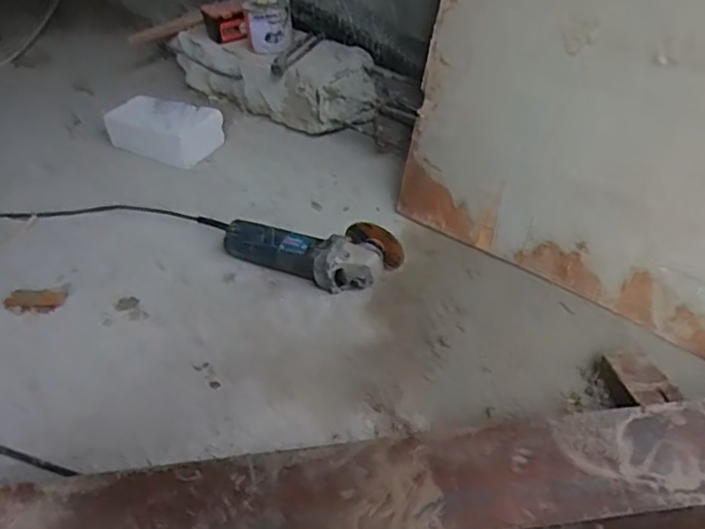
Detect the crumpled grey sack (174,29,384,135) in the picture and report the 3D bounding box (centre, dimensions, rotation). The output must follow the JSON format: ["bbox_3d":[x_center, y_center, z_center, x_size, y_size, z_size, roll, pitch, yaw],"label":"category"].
[{"bbox_3d":[-0.187,-0.420,1.473,0.572,0.157,0.147,26,48,30],"label":"crumpled grey sack"}]

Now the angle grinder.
[{"bbox_3d":[-0.071,-0.017,1.027,0.274,0.074,0.090,10,41,15],"label":"angle grinder"}]

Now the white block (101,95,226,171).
[{"bbox_3d":[-0.380,-0.279,1.358,0.206,0.089,0.146,18,43,22],"label":"white block"}]

